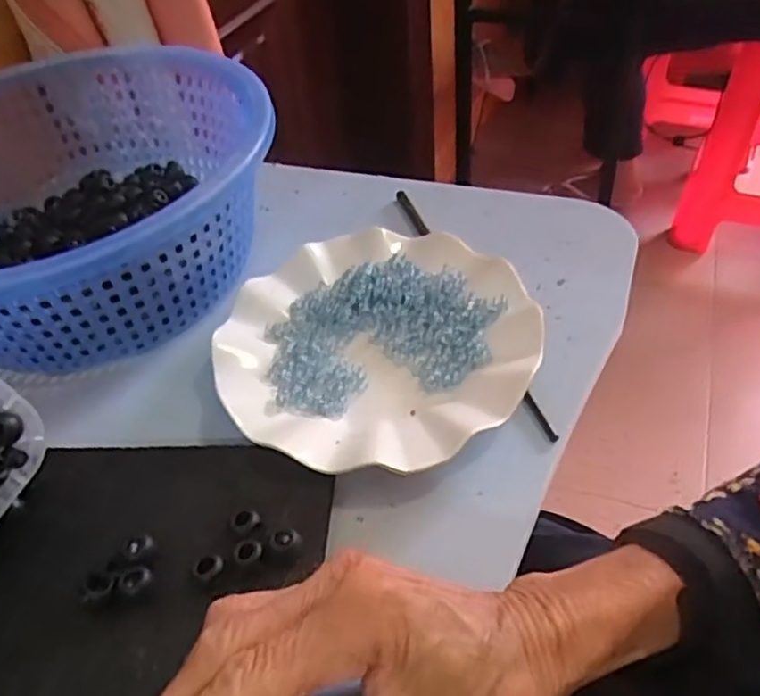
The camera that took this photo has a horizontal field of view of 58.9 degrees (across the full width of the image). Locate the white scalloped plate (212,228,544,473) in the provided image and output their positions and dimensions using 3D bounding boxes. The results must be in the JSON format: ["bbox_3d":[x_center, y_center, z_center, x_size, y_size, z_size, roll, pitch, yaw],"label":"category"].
[{"bbox_3d":[-0.002,-0.004,0.389,0.175,0.022,0.173,-3,44,3],"label":"white scalloped plate"}]

